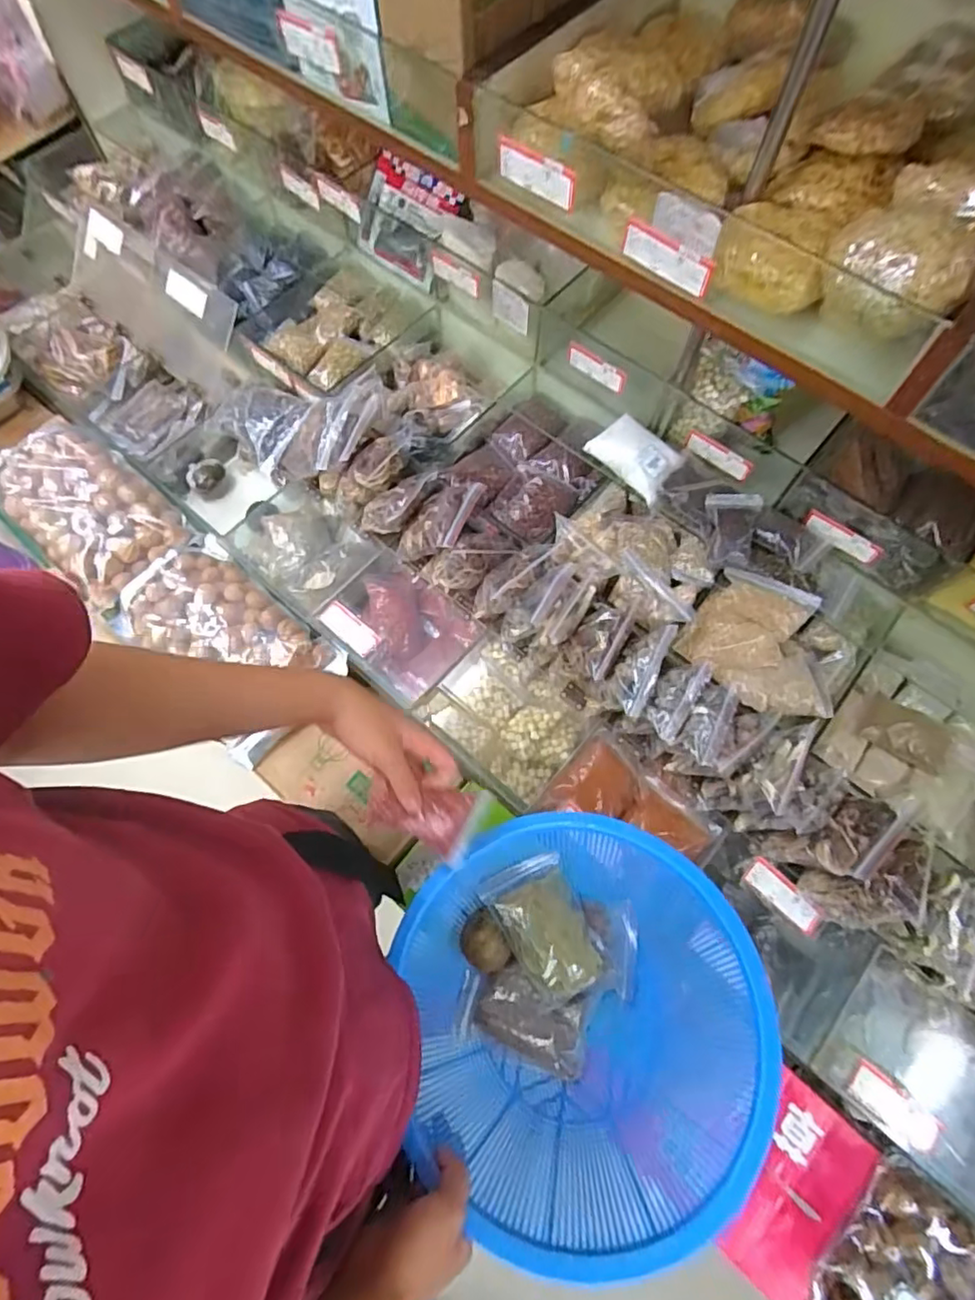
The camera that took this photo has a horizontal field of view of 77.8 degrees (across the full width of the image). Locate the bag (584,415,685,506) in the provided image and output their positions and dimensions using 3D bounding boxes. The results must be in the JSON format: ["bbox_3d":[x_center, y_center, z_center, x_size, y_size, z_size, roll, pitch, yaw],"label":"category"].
[{"bbox_3d":[0.192,-0.254,0.785,0.111,0.039,0.068,40,73,14],"label":"bag"}]

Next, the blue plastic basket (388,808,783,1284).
[{"bbox_3d":[0.093,0.341,0.595,0.328,0.171,0.330,0,68,0],"label":"blue plastic basket"}]

